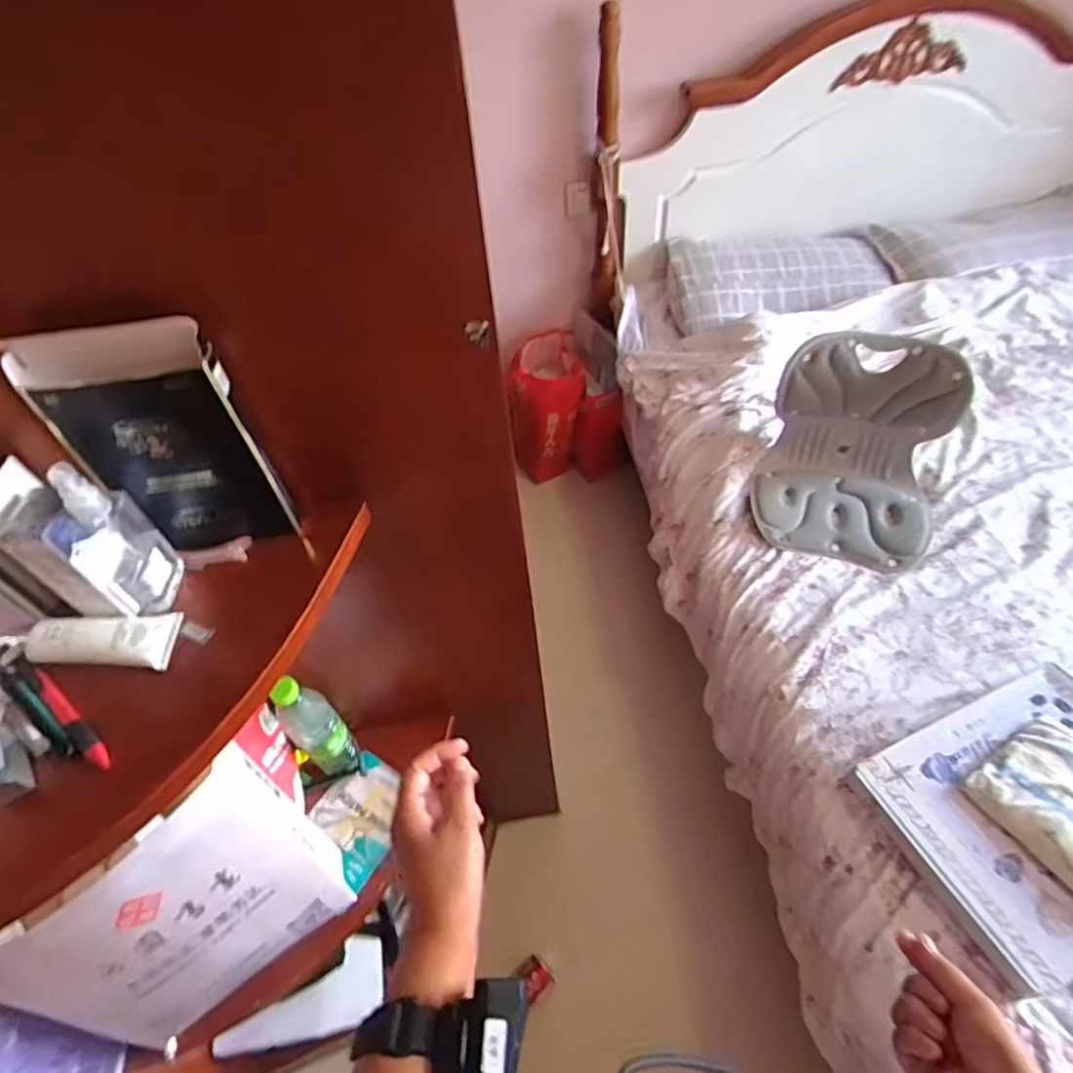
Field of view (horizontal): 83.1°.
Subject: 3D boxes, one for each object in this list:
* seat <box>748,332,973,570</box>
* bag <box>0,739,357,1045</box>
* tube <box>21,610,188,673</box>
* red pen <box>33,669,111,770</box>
[{"bbox_3d":[0.702,-0.219,1.298,0.370,0.363,0.474,16,53,18],"label":"seat"},{"bbox_3d":[-0.365,0.398,0.643,0.264,0.300,0.080,-35,40,-25],"label":"bag"},{"bbox_3d":[-0.334,0.078,0.468,0.104,0.026,0.042,-2,49,3],"label":"tube"},{"bbox_3d":[-0.338,0.131,0.439,0.114,0.010,0.012,30,58,26],"label":"red pen"}]

